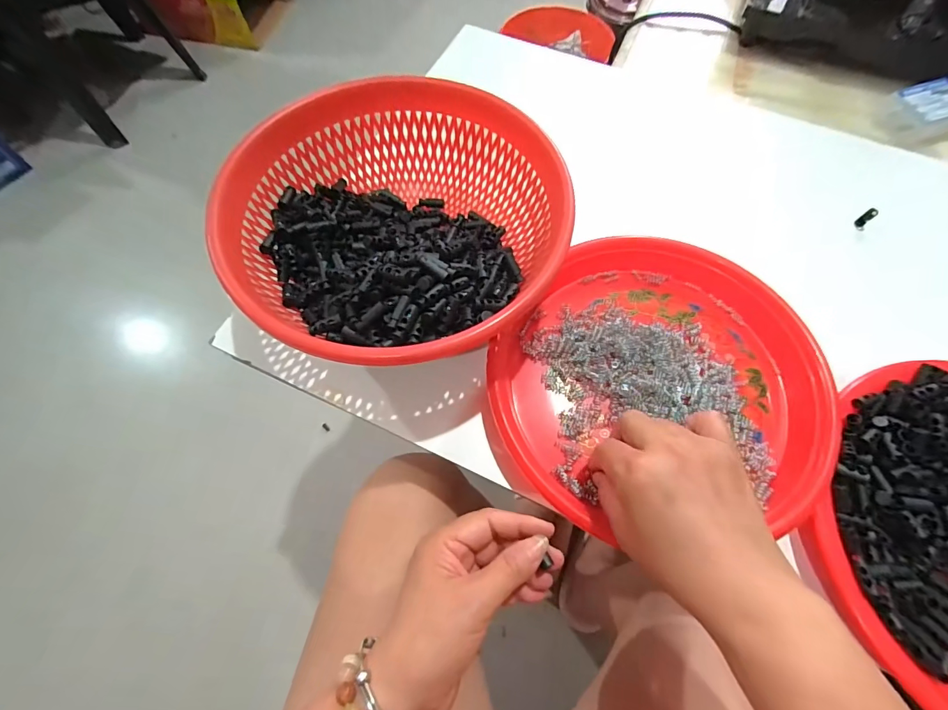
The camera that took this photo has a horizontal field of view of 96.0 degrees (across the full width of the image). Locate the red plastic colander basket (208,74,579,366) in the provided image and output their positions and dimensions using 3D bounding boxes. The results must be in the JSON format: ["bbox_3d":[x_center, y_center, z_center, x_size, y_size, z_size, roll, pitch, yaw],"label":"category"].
[{"bbox_3d":[-0.060,-0.100,0.347,0.254,0.083,0.246,0,65,0],"label":"red plastic colander basket"}]

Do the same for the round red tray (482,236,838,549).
[{"bbox_3d":[0.144,0.021,0.336,0.233,0.028,0.255,0,65,0],"label":"round red tray"}]

